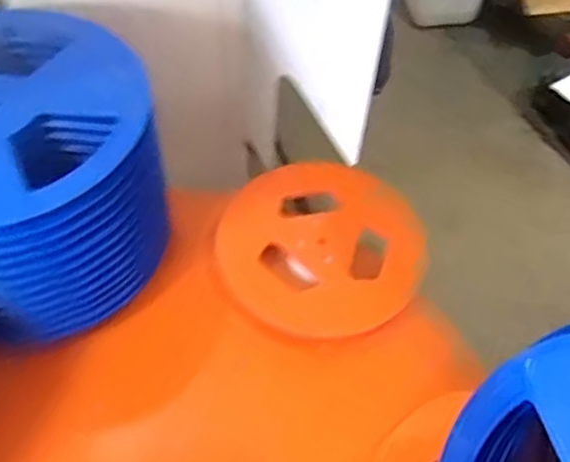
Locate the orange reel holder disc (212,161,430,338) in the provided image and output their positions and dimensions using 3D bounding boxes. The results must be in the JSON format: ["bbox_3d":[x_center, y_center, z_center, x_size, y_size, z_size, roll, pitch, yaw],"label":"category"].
[{"bbox_3d":[0.049,0.017,0.877,0.261,0.027,0.256,2,55,-3],"label":"orange reel holder disc"}]

